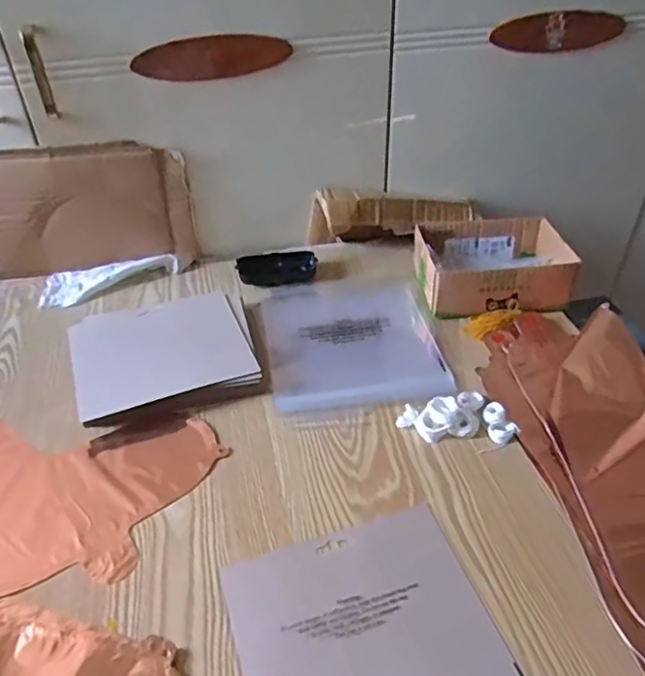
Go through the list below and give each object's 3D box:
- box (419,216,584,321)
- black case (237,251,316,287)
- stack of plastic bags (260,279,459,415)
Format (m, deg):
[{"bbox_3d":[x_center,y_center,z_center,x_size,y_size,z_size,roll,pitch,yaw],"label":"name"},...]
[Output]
[{"bbox_3d":[0.219,-0.093,0.766,0.180,0.066,0.143,-6,38,-5],"label":"box"},{"bbox_3d":[-0.063,-0.096,0.822,0.108,0.036,0.035,-11,39,-11],"label":"black case"},{"bbox_3d":[0.033,-0.005,0.729,0.205,0.019,0.247,-7,38,-7],"label":"stack of plastic bags"}]

